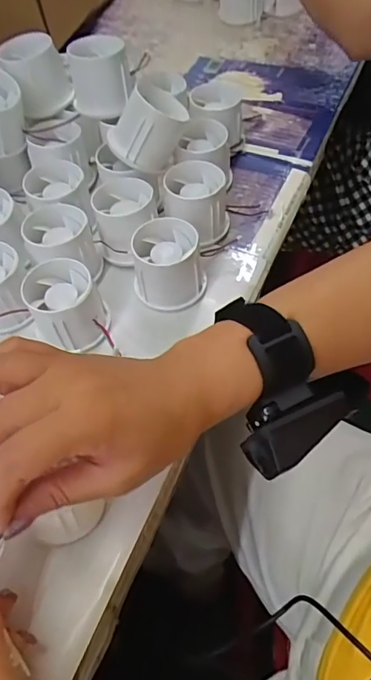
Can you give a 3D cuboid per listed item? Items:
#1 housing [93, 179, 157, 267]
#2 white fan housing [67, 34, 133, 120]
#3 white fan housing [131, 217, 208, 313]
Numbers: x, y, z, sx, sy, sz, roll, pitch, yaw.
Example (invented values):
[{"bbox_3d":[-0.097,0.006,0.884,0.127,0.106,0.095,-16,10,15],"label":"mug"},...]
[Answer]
[{"bbox_3d":[-0.052,-0.100,0.404,0.054,0.045,0.053,-2,56,3],"label":"housing"},{"bbox_3d":[-0.076,-0.238,0.441,0.053,0.052,0.045,-5,56,2],"label":"white fan housing"},{"bbox_3d":[-0.014,-0.058,0.379,0.055,0.051,0.050,-7,56,0],"label":"white fan housing"}]

